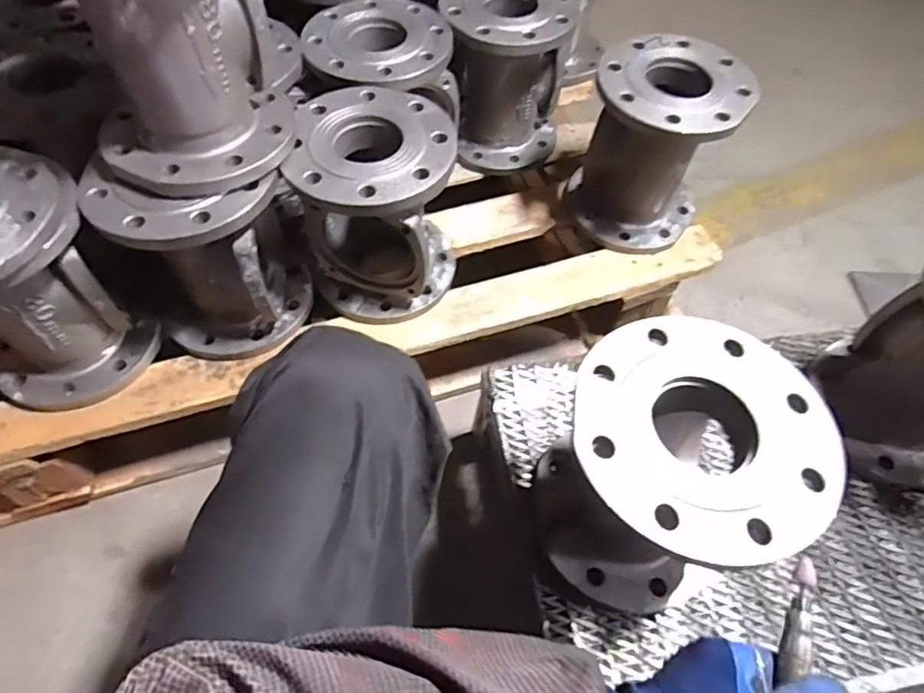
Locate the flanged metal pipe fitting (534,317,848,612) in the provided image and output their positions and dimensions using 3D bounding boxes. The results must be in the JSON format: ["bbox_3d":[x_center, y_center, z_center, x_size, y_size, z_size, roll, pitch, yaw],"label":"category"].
[{"bbox_3d":[0.175,0.114,0.502,0.184,0.220,0.191,2,59,-3],"label":"flanged metal pipe fitting"}]

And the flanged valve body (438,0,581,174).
[{"bbox_3d":[0.062,-0.423,0.871,0.190,0.228,0.186,2,59,-3],"label":"flanged valve body"}]

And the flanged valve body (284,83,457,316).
[{"bbox_3d":[-0.101,-0.167,0.715,0.176,0.239,0.184,2,59,-3],"label":"flanged valve body"}]

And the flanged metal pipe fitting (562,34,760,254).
[{"bbox_3d":[0.263,-0.276,0.782,0.182,0.233,0.175,24,60,10],"label":"flanged metal pipe fitting"}]

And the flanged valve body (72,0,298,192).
[{"bbox_3d":[-0.274,-0.290,0.510,0.188,0.218,0.186,-24,63,-17],"label":"flanged valve body"}]

